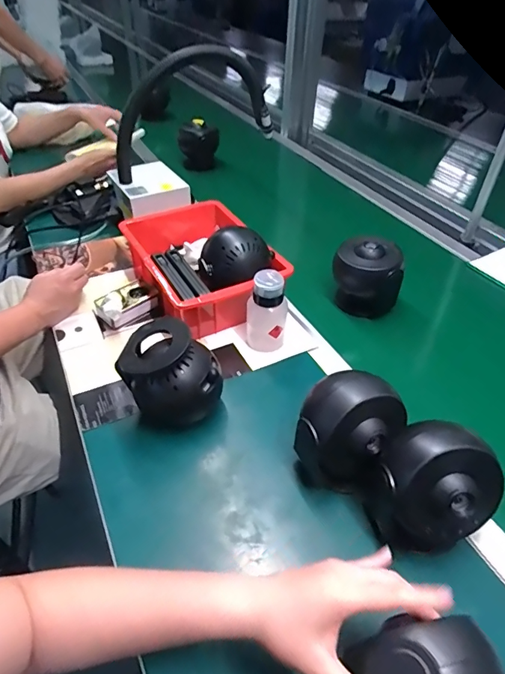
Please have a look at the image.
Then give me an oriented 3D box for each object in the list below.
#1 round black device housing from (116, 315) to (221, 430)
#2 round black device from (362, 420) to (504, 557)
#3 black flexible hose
[{"bbox_3d":[-0.103,0.051,0.562,0.124,0.125,0.093,14,43,12],"label":"round black device housing"},{"bbox_3d":[0.177,0.156,0.449,0.096,0.149,0.100,1,42,-1],"label":"round black device"},{"bbox_3d":[-0.110,-0.415,0.827,0.293,0.254,0.173,3,42,1],"label":"black flexible hose"}]

